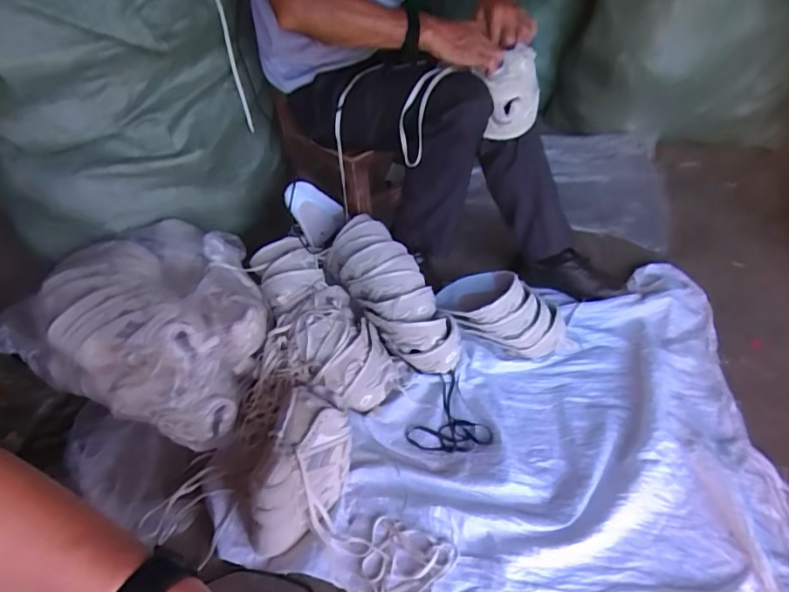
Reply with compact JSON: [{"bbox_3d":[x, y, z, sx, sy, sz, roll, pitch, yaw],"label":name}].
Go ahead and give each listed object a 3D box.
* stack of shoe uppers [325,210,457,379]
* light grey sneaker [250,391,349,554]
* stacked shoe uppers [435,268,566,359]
[{"bbox_3d":[0.000,0.003,1.048,0.137,0.132,0.374,-31,74,-22],"label":"stack of shoe uppers"},{"bbox_3d":[-0.158,0.294,0.803,0.122,0.142,0.228,16,51,17],"label":"light grey sneaker"},{"bbox_3d":[0.218,0.039,1.035,0.277,0.153,0.117,17,48,19],"label":"stacked shoe uppers"}]

